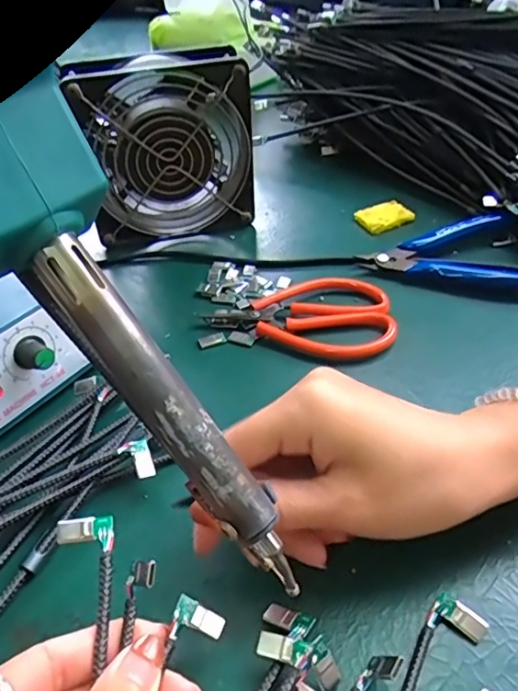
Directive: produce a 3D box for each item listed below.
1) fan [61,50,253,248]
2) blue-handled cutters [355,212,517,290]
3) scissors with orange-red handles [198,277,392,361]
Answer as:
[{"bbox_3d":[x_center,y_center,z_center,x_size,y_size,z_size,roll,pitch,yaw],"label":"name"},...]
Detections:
[{"bbox_3d":[-0.065,-0.135,0.390,0.112,0.121,0.040,-12,43,-11],"label":"fan"},{"bbox_3d":[0.132,-0.065,0.372,0.118,0.018,0.074,6,43,8],"label":"blue-handled cutters"},{"bbox_3d":[0.024,-0.018,0.336,0.111,0.011,0.066,-2,49,2],"label":"scissors with orange-red handles"}]

